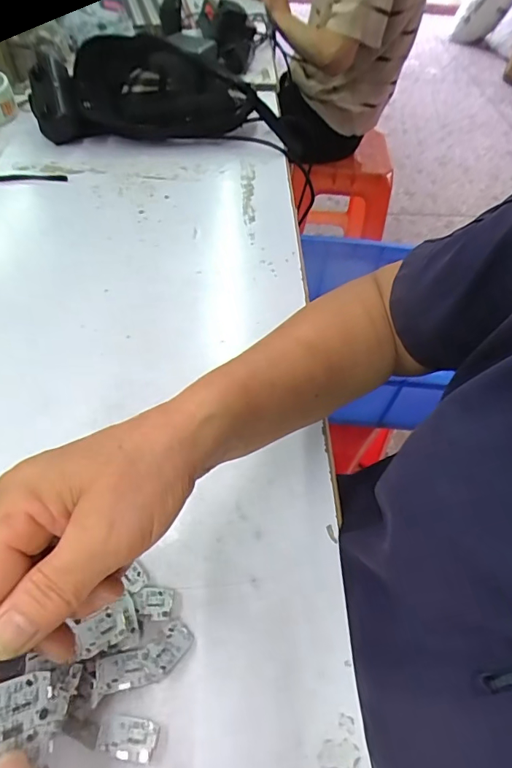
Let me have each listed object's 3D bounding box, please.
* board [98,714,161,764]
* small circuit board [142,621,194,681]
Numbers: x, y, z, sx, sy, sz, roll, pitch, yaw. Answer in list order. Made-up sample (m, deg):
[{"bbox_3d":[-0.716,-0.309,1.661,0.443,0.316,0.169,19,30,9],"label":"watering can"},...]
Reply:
[{"bbox_3d":[-0.068,0.187,0.244,0.031,0.005,0.018,8,54,2],"label":"board"},{"bbox_3d":[-0.051,0.154,0.267,0.018,0.008,0.029,37,60,21],"label":"small circuit board"}]

